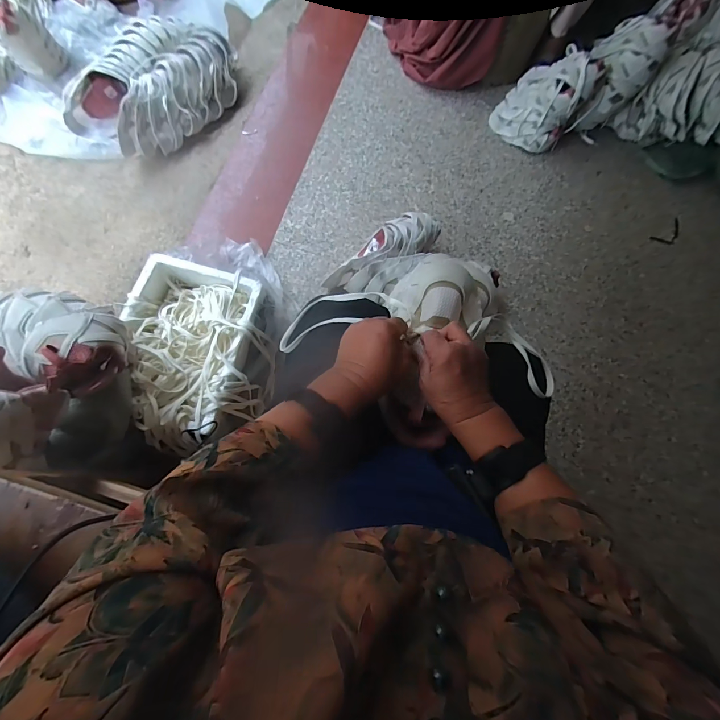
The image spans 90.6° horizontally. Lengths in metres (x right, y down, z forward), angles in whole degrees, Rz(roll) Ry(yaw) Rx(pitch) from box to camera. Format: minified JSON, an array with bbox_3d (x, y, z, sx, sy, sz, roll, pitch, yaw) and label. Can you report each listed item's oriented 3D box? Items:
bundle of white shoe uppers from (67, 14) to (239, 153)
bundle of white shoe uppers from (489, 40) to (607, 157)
[{"bbox_3d":[-0.616,-0.832,1.071,0.364,0.120,0.485,37,75,5],"label":"bundle of white shoe uppers"},{"bbox_3d":[0.566,-0.801,1.098,0.235,0.230,0.152,33,73,5],"label":"bundle of white shoe uppers"}]

